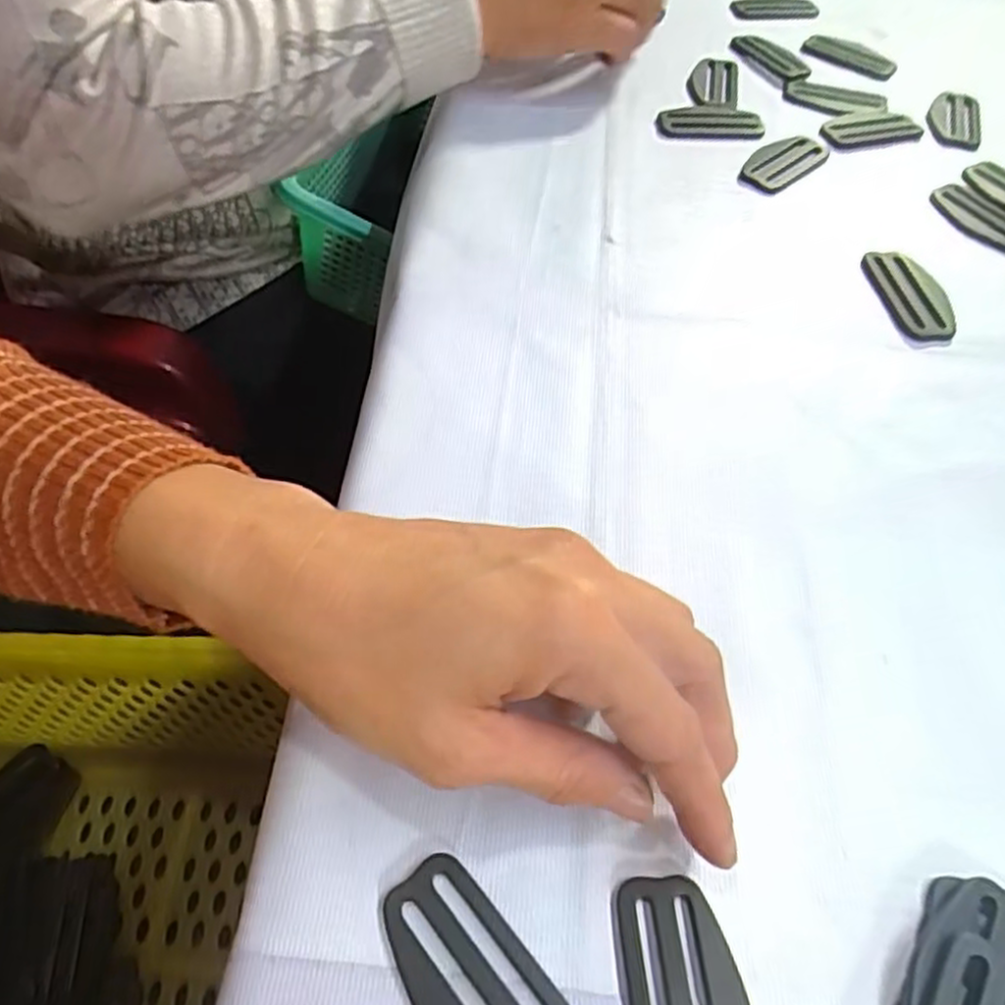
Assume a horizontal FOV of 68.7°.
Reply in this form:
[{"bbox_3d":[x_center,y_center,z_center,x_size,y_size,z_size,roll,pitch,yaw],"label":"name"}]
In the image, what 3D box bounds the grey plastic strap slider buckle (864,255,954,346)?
[{"bbox_3d":[0.191,-0.098,0.344,0.026,0.008,0.063,-2,55,-6],"label":"grey plastic strap slider buckle"}]

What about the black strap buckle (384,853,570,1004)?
[{"bbox_3d":[-0.006,0.118,0.180,0.029,0.004,0.059,-34,64,-25],"label":"black strap buckle"}]

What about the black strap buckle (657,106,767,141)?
[{"bbox_3d":[0.121,-0.222,0.430,0.062,0.005,0.032,2,55,-3],"label":"black strap buckle"}]

